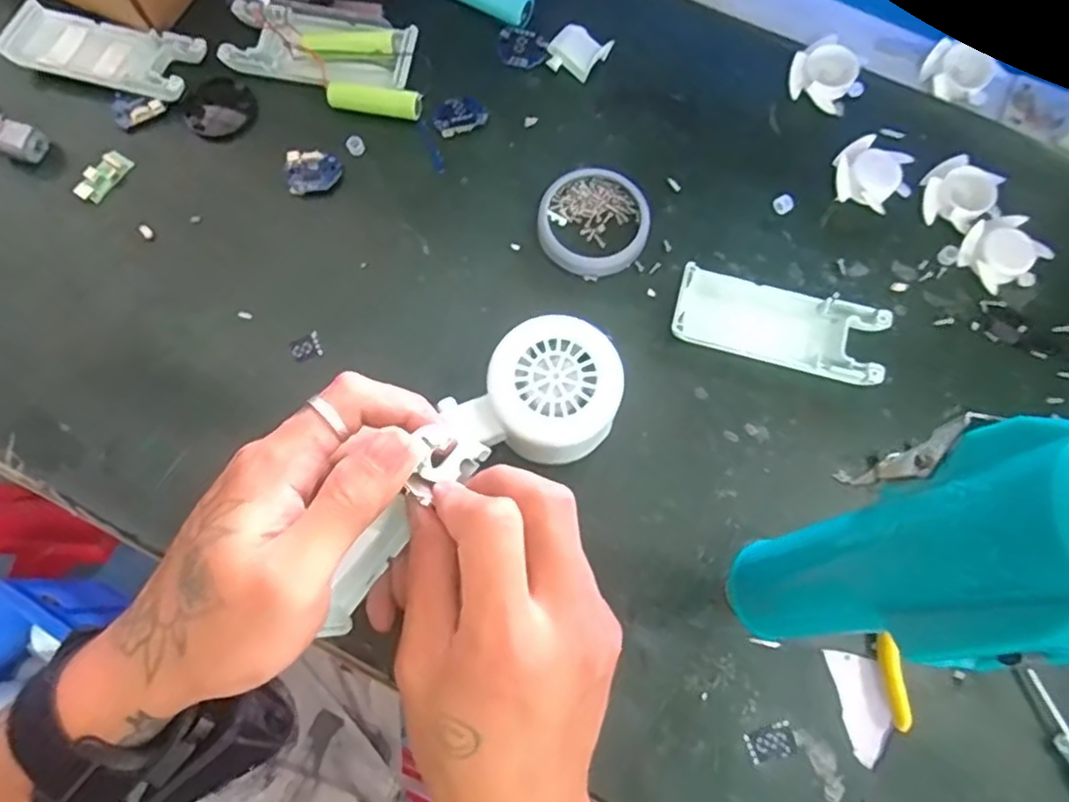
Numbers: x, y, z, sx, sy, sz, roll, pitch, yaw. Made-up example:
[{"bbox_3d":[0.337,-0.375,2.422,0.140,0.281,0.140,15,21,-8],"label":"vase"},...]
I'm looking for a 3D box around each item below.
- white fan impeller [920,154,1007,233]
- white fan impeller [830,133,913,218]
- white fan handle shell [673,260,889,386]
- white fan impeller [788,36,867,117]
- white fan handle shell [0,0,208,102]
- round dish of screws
[{"bbox_3d":[0.227,-0.110,0.368,0.037,0.010,0.037,20,77,5],"label":"white fan impeller"},{"bbox_3d":[0.182,-0.122,0.373,0.039,0.011,0.034,23,77,6],"label":"white fan impeller"},{"bbox_3d":[0.125,-0.038,0.352,0.105,0.010,0.040,14,76,4],"label":"white fan handle shell"},{"bbox_3d":[0.162,-0.183,0.386,0.036,0.015,0.033,27,78,7],"label":"white fan impeller"},{"bbox_3d":[-0.238,-0.194,0.384,0.102,0.015,0.042,15,76,4],"label":"white fan handle shell"},{"bbox_3d":[0.030,-0.095,0.365,0.053,0.012,0.059,-14,76,-3],"label":"round dish of screws"}]

